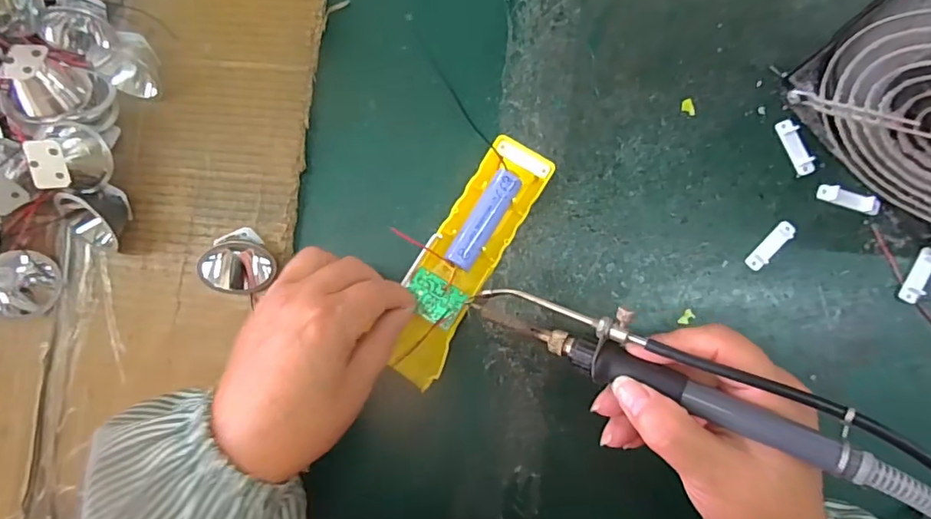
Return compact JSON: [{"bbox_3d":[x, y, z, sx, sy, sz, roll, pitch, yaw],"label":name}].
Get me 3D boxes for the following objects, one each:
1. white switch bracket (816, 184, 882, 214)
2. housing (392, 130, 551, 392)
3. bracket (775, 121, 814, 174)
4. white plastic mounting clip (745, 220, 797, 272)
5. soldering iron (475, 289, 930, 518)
[{"bbox_3d":[0.245,-0.038,0.327,0.039,0.006,0.011,20,86,5],"label":"white switch bracket"},{"bbox_3d":[-0.001,-0.001,0.320,0.044,0.026,0.162,28,88,5],"label":"housing"},{"bbox_3d":[0.213,-0.073,0.334,0.010,0.006,0.037,-25,84,0],"label":"bracket"},{"bbox_3d":[0.194,-0.008,0.328,0.011,0.005,0.037,44,88,6],"label":"white plastic mounting clip"},{"bbox_3d":[0.098,0.058,0.224,0.218,0.021,0.038,23,84,29],"label":"soldering iron"}]

